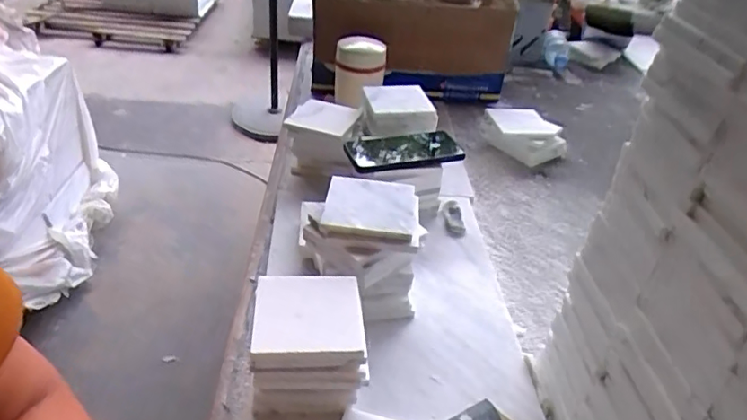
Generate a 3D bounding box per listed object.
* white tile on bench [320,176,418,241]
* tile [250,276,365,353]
[{"bbox_3d":[-0.003,-0.001,0.639,0.105,0.018,0.101,6,37,1],"label":"white tile on bench"},{"bbox_3d":[-0.062,0.097,0.540,0.101,0.010,0.103,0,37,-7],"label":"tile"}]

